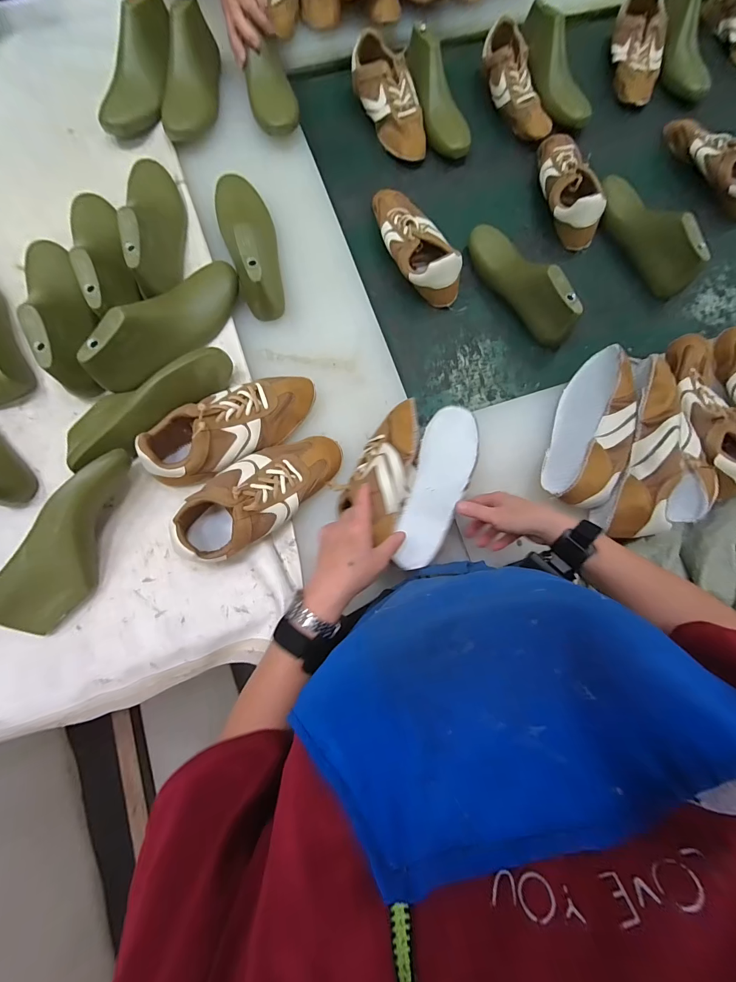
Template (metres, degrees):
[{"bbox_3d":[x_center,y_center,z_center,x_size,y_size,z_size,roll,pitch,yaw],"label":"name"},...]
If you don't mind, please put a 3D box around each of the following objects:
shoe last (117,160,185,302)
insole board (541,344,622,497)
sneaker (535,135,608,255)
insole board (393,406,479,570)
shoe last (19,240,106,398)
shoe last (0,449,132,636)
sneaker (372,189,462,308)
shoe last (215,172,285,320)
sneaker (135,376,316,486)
[{"bbox_3d":[-0.342,-0.434,0.579,0.079,0.088,0.258,-12,78,-4],"label":"shoe last"},{"bbox_3d":[0.309,-0.105,0.531,0.011,0.080,0.252,33,73,-22],"label":"insole board"},{"bbox_3d":[0.380,-0.597,0.696,0.086,0.080,0.237,-13,79,-6],"label":"sneaker"},{"bbox_3d":[0.100,-0.011,0.500,0.076,0.012,0.251,13,64,12],"label":"insole board"},{"bbox_3d":[-0.460,-0.281,0.544,0.090,0.097,0.273,-28,81,-8],"label":"shoe last"},{"bbox_3d":[-0.387,0.070,0.477,0.083,0.076,0.254,38,79,7],"label":"shoe last"},{"bbox_3d":[0.088,-0.461,0.654,0.107,0.066,0.254,-21,79,-6],"label":"sneaker"},{"bbox_3d":[-0.187,-0.410,0.577,0.083,0.094,0.261,-17,78,-5],"label":"shoe last"},{"bbox_3d":[-0.193,-0.098,0.520,0.242,0.078,0.098,-26,79,-7],"label":"sneaker"}]

